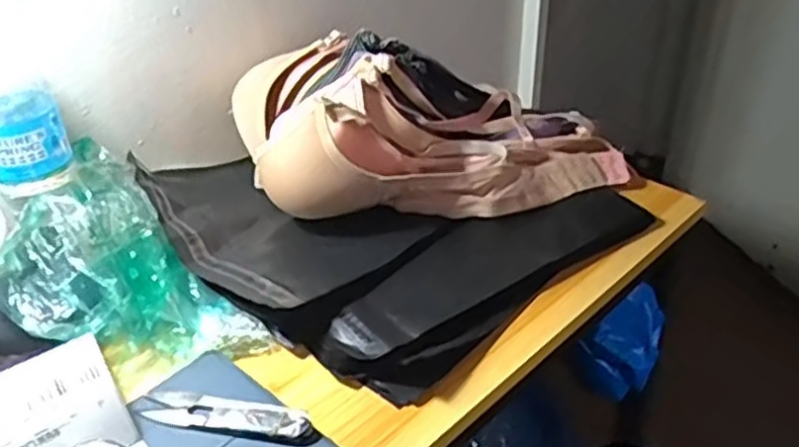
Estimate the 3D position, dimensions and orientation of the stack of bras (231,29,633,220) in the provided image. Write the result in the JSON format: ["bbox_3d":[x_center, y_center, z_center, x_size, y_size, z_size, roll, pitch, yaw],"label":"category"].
[{"bbox_3d":[0.032,-0.093,0.654,0.341,0.127,0.160,-7,35,-8],"label":"stack of bras"}]

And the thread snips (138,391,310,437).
[{"bbox_3d":[-0.114,0.123,0.470,0.114,0.012,0.025,6,35,11],"label":"thread snips"}]

